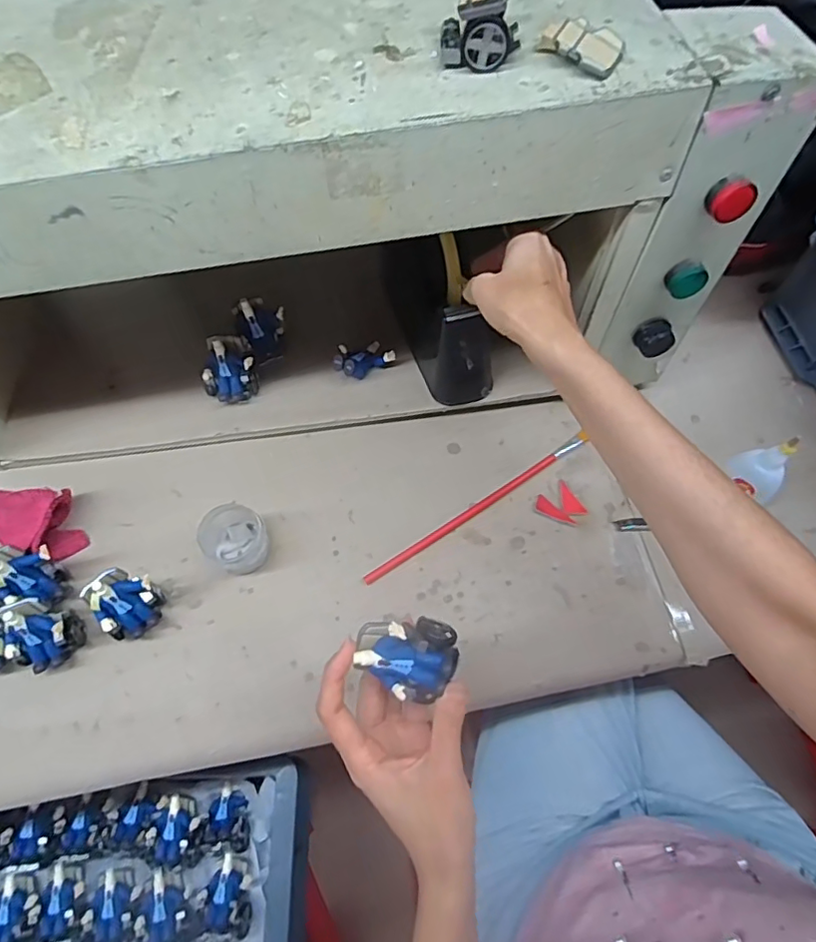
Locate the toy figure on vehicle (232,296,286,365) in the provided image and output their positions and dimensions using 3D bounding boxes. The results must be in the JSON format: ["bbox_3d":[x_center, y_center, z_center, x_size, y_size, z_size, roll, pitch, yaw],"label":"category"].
[{"bbox_3d":[-0.142,-0.138,0.556,0.045,0.058,0.046,-29,67,-12],"label":"toy figure on vehicle"}]

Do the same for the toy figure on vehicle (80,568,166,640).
[{"bbox_3d":[-0.229,0.109,0.453,0.039,0.059,0.048,12,65,7],"label":"toy figure on vehicle"}]

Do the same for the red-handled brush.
[{"bbox_3d":[0.065,0.032,0.512,0.240,0.007,0.011,-31,68,-13],"label":"red-handled brush"}]

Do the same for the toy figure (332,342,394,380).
[{"bbox_3d":[-0.045,-0.112,0.546,0.056,0.027,0.039,-23,66,-9],"label":"toy figure"}]

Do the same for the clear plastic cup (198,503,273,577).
[{"bbox_3d":[-0.147,0.060,0.488,0.051,0.040,0.056,-1,64,1],"label":"clear plastic cup"}]

